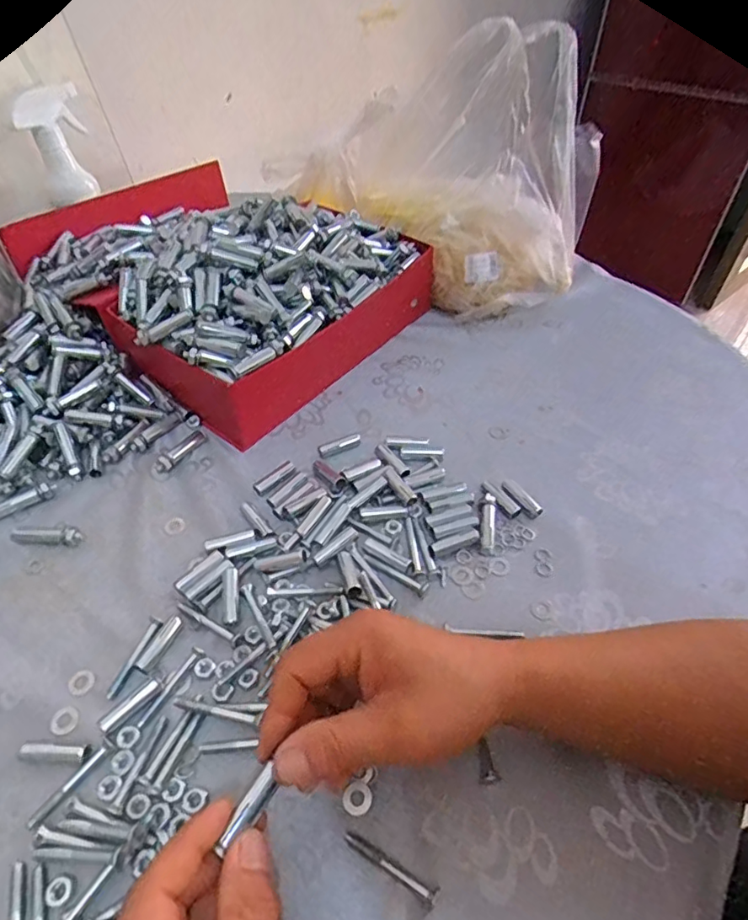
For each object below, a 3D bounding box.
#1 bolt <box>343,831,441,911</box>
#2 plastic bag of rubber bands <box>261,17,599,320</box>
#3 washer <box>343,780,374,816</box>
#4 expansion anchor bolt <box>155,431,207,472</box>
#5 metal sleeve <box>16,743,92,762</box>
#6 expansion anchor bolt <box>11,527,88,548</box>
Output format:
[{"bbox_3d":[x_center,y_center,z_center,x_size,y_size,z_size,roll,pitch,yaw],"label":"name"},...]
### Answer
[{"bbox_3d":[0.008,0.219,0.295,0.056,0.007,0.009,23,52,18],"label":"bolt"},{"bbox_3d":[0.053,-0.323,0.625,0.374,0.243,0.148,27,53,21],"label":"plastic bag of rubber bands"},{"bbox_3d":[-0.010,0.196,0.318,0.017,0.004,0.017,1,48,-1],"label":"washer"},{"bbox_3d":[-0.174,-0.009,0.491,0.016,0.013,0.054,25,53,20],"label":"expansion anchor bolt"},{"bbox_3d":[-0.191,0.175,0.328,0.040,0.007,0.009,1,48,0],"label":"metal sleeve"},{"bbox_3d":[-0.257,0.058,0.428,0.054,0.011,0.014,0,48,-1],"label":"expansion anchor bolt"}]

